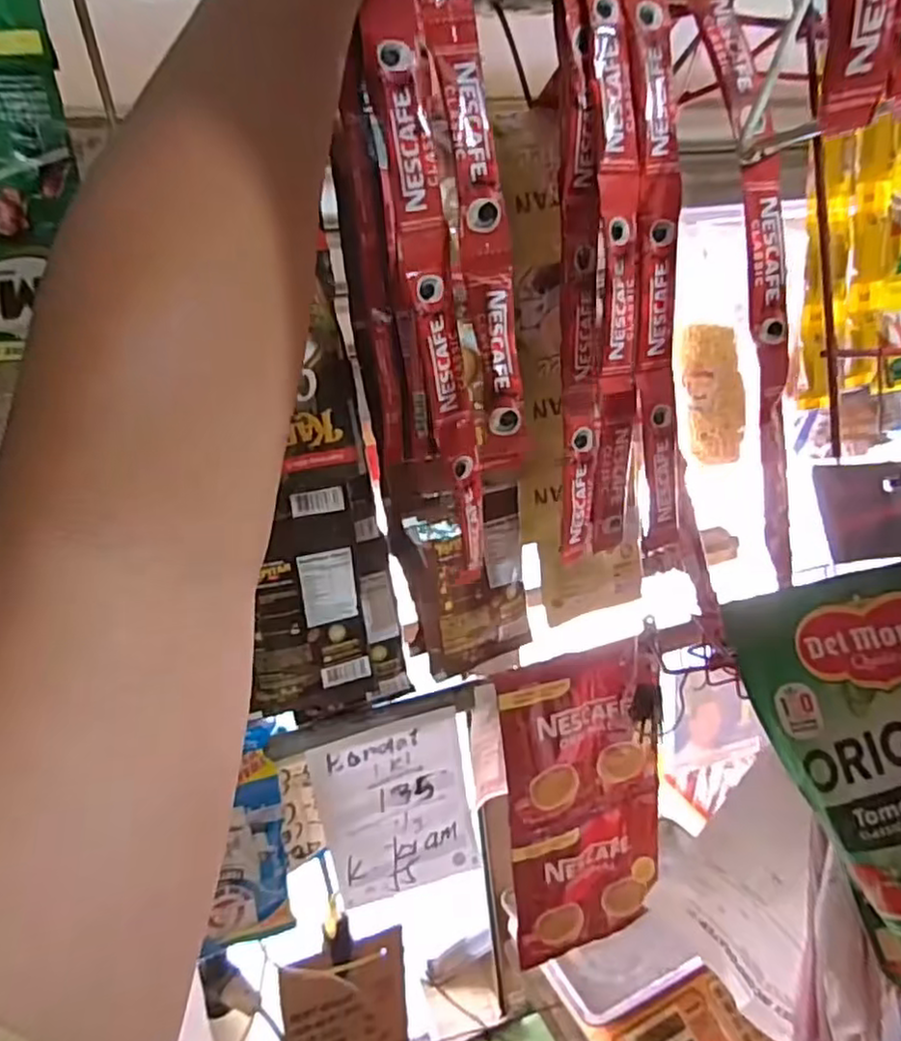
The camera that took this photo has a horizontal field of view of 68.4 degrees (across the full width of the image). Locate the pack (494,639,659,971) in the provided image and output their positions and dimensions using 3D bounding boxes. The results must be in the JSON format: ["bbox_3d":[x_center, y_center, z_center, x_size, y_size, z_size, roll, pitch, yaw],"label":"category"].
[{"bbox_3d":[0.107,0.228,0.534,0.130,0.257,0.017,-13,17,-19],"label":"pack"}]

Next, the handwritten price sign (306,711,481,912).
[{"bbox_3d":[-0.037,0.210,0.481,0.105,0.135,0.006,-13,15,-17],"label":"handwritten price sign"}]

